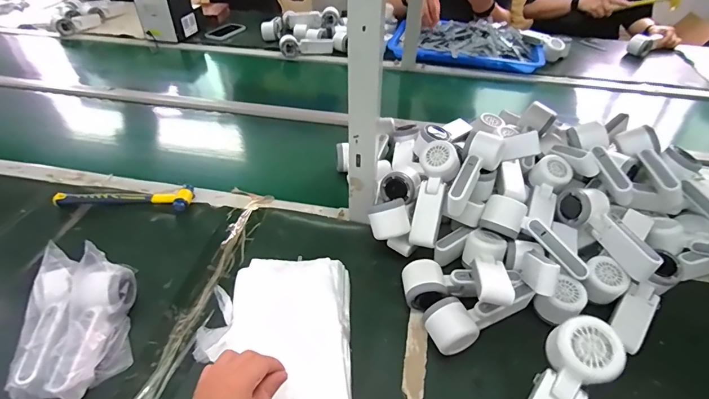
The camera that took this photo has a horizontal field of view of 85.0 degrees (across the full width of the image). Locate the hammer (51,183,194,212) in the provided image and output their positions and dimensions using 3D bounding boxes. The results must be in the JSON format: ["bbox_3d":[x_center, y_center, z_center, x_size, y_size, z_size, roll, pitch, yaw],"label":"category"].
[{"bbox_3d":[-0.423,-0.001,0.712,0.240,0.022,0.053,0,42,-1],"label":"hammer"}]

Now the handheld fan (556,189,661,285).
[{"bbox_3d":[0.376,0.044,0.577,0.055,0.051,0.174,-13,44,-14],"label":"handheld fan"}]

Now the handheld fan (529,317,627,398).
[{"bbox_3d":[0.190,0.189,0.365,0.054,0.036,0.166,32,73,30],"label":"handheld fan"}]

